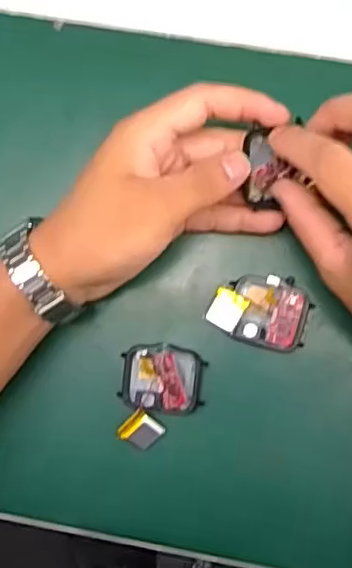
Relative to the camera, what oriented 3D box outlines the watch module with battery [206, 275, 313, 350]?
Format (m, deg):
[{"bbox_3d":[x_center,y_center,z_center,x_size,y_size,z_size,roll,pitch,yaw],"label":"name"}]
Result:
[{"bbox_3d":[0.048,0.015,0.357,0.054,0.017,0.039,16,88,5],"label":"watch module with battery"}]

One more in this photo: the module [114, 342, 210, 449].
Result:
[{"bbox_3d":[-0.008,0.064,0.360,0.045,0.016,0.057,5,87,4],"label":"module"}]

